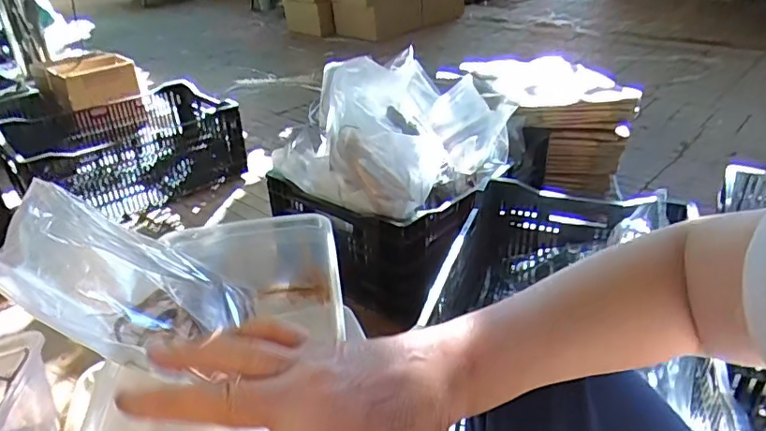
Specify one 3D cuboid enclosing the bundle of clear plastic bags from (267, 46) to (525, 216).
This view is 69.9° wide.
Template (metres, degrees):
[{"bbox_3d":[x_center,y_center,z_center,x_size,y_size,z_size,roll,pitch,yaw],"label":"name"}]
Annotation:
[{"bbox_3d":[0.056,-0.208,1.167,0.476,0.246,0.405,-28,38,-35],"label":"bundle of clear plastic bags"}]

